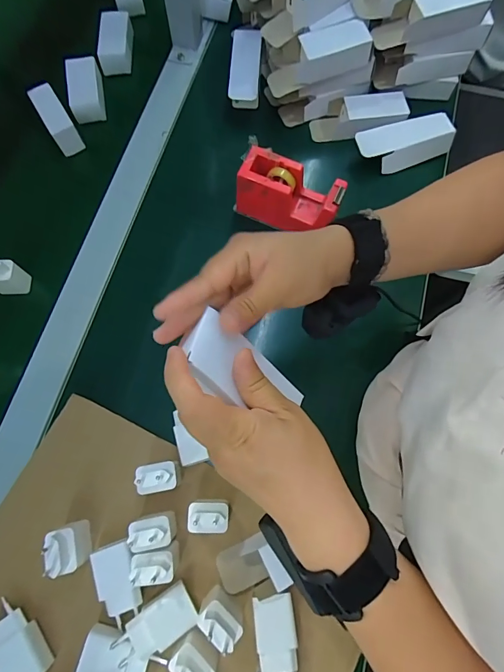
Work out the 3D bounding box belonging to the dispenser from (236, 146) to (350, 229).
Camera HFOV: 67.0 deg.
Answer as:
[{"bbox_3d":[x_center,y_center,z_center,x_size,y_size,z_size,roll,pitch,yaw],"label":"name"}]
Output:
[{"bbox_3d":[0.046,-0.177,0.487,0.127,0.076,0.053,25,74,6],"label":"dispenser"}]

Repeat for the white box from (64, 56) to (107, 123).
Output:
[{"bbox_3d":[-0.250,-0.372,0.574,0.046,0.033,0.095,-12,74,-4],"label":"white box"}]

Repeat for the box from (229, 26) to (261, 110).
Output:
[{"bbox_3d":[-0.009,-0.402,0.570,0.043,0.032,0.114,4,86,0],"label":"box"}]

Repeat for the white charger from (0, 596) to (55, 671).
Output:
[{"bbox_3d":[-0.228,0.294,0.365,0.037,0.029,0.076,-39,78,-11],"label":"white charger"}]

